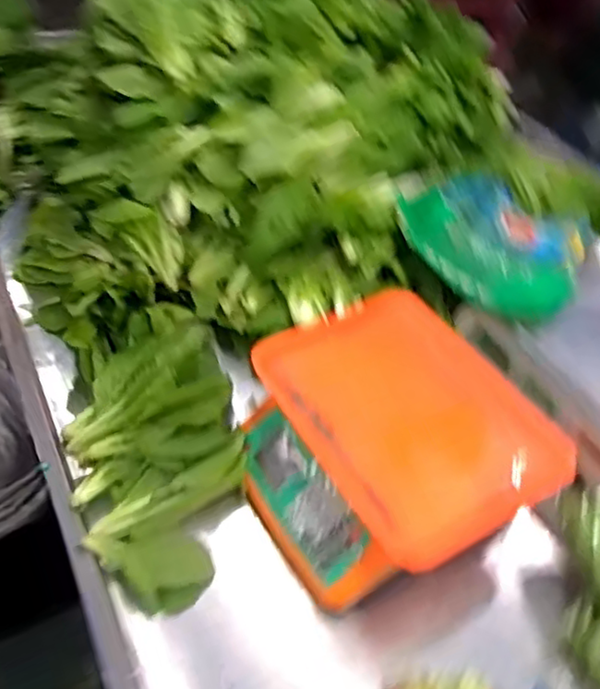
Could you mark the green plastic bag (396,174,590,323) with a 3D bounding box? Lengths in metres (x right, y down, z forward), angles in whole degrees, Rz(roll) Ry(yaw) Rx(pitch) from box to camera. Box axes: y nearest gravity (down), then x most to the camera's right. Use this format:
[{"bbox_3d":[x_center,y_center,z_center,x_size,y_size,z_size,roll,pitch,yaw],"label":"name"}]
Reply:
[{"bbox_3d":[0.278,-0.147,0.898,0.225,0.080,0.269,36,54,26],"label":"green plastic bag"}]

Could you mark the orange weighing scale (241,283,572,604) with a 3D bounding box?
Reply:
[{"bbox_3d":[0.090,0.104,0.726,0.283,0.105,0.296,-22,52,-23],"label":"orange weighing scale"}]

